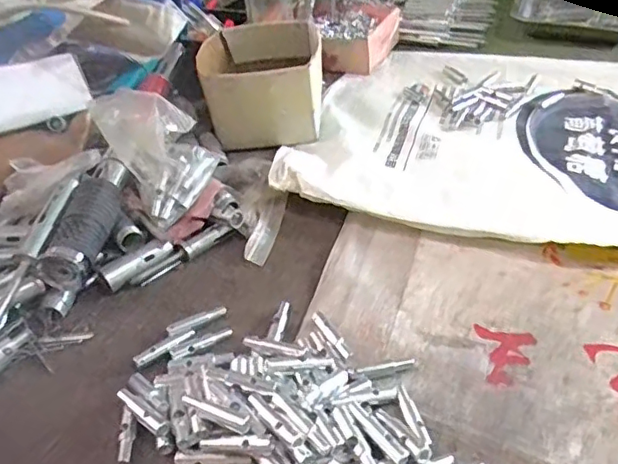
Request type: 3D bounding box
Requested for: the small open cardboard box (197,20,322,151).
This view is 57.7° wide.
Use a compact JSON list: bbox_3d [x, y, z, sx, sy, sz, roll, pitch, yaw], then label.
[{"bbox_3d":[-0.059,-0.189,0.720,0.143,0.092,0.170,-7,40,-1],"label":"small open cardboard box"}]

